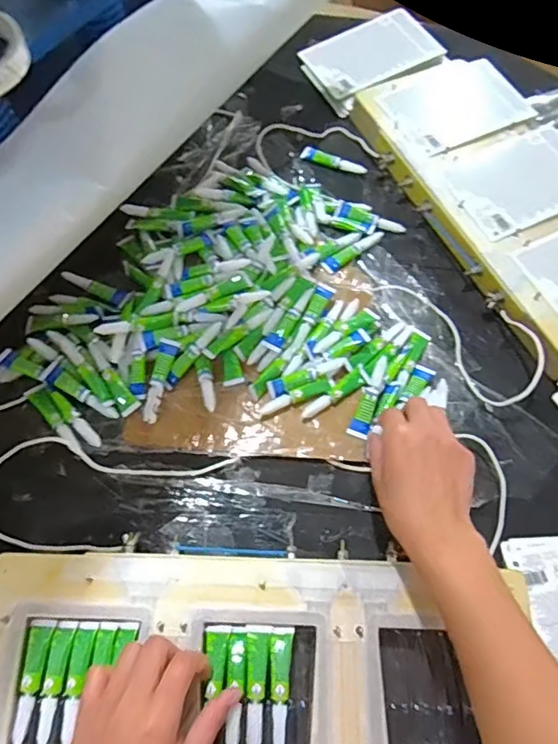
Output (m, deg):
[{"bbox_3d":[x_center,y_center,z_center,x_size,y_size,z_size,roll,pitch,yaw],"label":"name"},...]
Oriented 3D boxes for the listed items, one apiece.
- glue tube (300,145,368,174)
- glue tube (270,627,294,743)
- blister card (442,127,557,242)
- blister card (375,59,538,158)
[{"bbox_3d":[0.068,-0.262,0.657,0.083,0.007,0.020,23,65,9],"label":"glue tube"},{"bbox_3d":[0.001,0.237,0.397,0.016,0.009,0.080,4,67,-1],"label":"glue tube"},{"bbox_3d":[0.283,-0.222,0.608,0.169,0.009,0.116,-23,67,-13],"label":"blister card"},{"bbox_3d":[0.219,-0.337,0.660,0.164,0.006,0.134,-27,66,-12],"label":"blister card"}]

